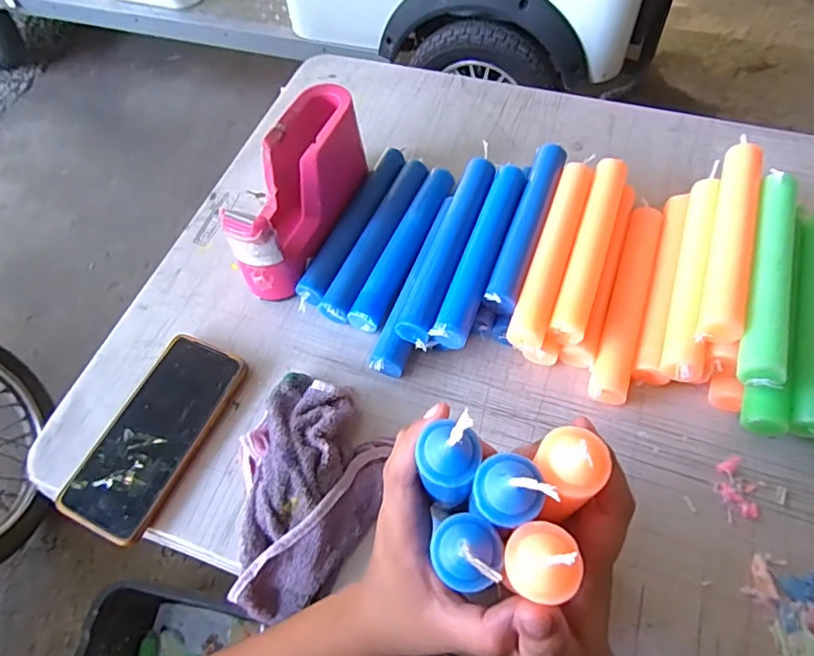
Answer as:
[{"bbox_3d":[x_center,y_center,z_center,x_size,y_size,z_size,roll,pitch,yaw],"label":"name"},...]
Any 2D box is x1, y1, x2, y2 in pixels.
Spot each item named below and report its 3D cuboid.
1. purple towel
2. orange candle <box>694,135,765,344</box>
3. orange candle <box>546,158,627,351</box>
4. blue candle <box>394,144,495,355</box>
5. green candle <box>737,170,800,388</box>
[{"bbox_3d":[-0.071,0.119,0.396,0.115,0.039,0.170,8,61,8],"label":"purple towel"},{"bbox_3d":[0.265,-0.075,0.437,0.029,0.027,0.206,18,63,14],"label":"orange candle"},{"bbox_3d":[0.161,-0.073,0.465,0.028,0.022,0.196,17,63,13],"label":"orange candle"},{"bbox_3d":[0.041,-0.078,0.480,0.029,0.026,0.207,17,63,13],"label":"blue candle"},{"bbox_3d":[0.280,-0.041,0.414,0.028,0.034,0.193,18,63,14],"label":"green candle"}]

